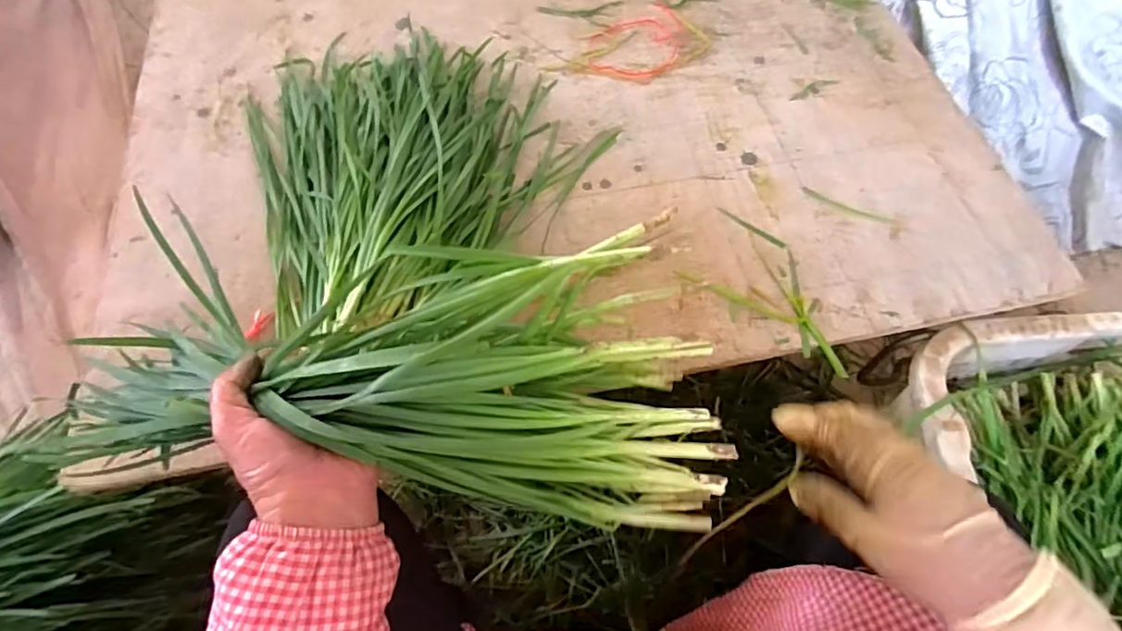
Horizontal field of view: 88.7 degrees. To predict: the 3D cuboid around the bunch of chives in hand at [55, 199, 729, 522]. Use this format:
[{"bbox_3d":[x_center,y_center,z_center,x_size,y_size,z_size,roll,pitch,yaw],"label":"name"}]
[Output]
[{"bbox_3d":[-0.096,0.028,0.330,0.364,0.115,0.132,5,65,8],"label":"bunch of chives in hand"}]

